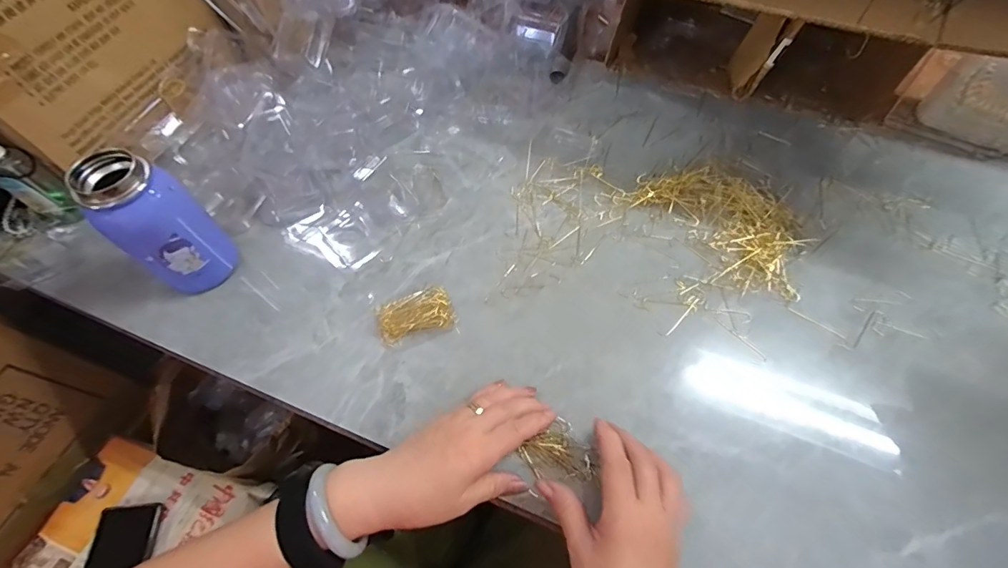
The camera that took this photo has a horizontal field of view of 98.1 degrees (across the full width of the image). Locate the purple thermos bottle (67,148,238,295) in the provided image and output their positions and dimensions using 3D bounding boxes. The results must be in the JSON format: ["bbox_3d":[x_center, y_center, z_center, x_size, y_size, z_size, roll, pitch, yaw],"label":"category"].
[{"bbox_3d":[-0.319,-0.052,0.408,0.063,0.134,0.074,36,65,19],"label":"purple thermos bottle"}]

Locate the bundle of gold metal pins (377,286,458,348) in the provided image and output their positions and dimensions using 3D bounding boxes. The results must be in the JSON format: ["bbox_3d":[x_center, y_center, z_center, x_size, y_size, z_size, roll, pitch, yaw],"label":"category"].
[{"bbox_3d":[-0.087,0.031,0.433,0.071,0.014,0.044,-17,61,-11],"label":"bundle of gold metal pins"}]

